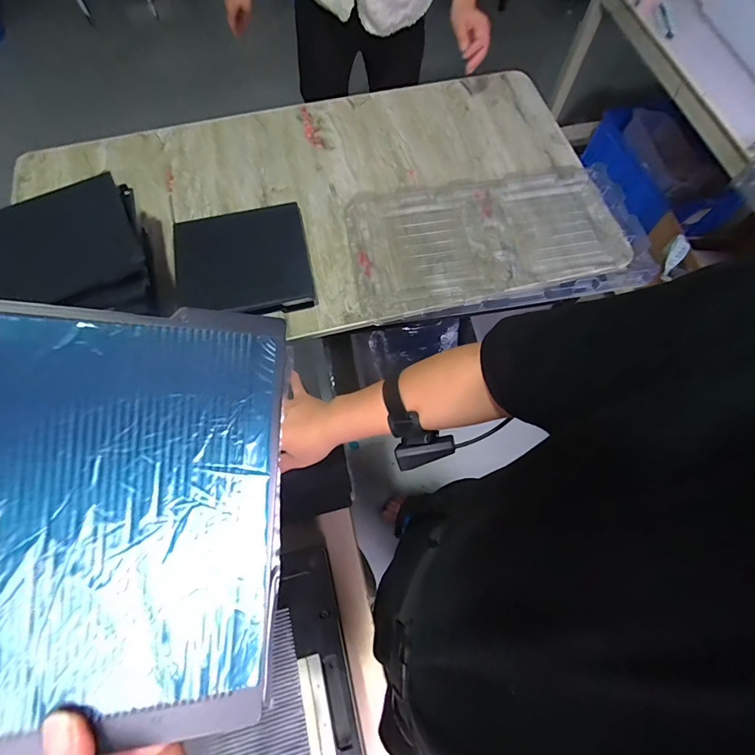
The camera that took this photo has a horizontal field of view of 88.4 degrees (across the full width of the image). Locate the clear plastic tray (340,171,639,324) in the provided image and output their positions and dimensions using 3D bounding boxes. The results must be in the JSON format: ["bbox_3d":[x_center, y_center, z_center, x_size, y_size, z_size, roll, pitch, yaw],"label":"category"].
[{"bbox_3d":[0.218,-0.273,0.748,0.541,0.013,0.278,-13,70,-5],"label":"clear plastic tray"}]

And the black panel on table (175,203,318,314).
[{"bbox_3d":[-0.254,-0.215,0.730,0.249,0.019,0.218,-9,77,1],"label":"black panel on table"}]

